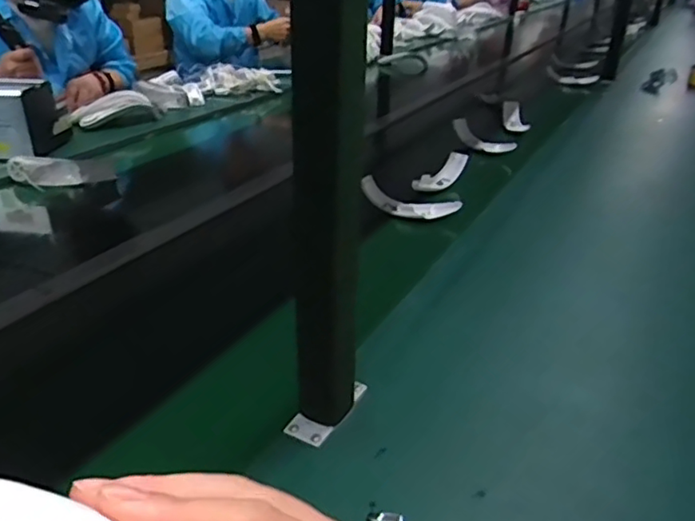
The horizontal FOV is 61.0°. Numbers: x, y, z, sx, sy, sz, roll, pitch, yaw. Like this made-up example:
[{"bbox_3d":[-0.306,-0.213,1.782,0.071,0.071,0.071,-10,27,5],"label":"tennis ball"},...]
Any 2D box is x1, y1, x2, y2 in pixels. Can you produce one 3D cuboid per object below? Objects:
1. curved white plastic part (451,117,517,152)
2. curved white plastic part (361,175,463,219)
[{"bbox_3d":[0.316,-0.283,1.386,0.154,0.049,0.033,29,35,17],"label":"curved white plastic part"},{"bbox_3d":[0.109,-0.109,1.052,0.175,0.052,0.043,12,29,17],"label":"curved white plastic part"}]

